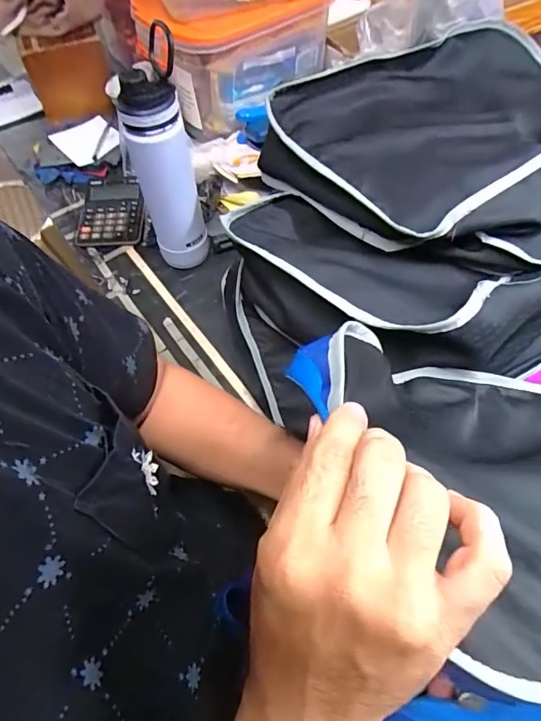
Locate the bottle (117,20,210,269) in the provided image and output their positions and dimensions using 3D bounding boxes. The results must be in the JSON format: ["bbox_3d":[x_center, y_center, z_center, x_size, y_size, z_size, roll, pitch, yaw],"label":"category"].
[{"bbox_3d":[-0.138,-0.250,0.612,0.081,0.275,0.076,-16,57,-7],"label":"bottle"}]

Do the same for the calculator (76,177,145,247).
[{"bbox_3d":[-0.271,-0.258,0.788,0.114,0.021,0.161,-6,56,0],"label":"calculator"}]

